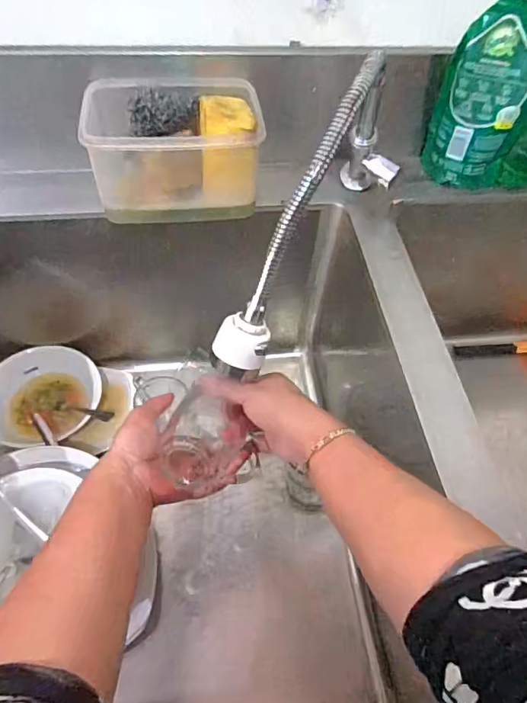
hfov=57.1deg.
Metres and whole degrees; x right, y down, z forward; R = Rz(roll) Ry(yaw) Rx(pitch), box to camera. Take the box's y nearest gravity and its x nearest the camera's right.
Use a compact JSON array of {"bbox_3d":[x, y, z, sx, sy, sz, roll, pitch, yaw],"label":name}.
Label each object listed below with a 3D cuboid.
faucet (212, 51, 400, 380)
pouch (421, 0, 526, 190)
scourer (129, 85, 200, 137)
[{"bbox_3d":[0.055,-0.136,0.433,0.058,0.188,0.288,27,57,14],"label":"faucet"},{"bbox_3d":[0.240,-0.268,0.521,0.099,0.178,0.042,21,56,10],"label":"pouch"},{"bbox_3d":[-0.100,-0.239,0.495,0.067,0.028,0.048,8,92,-7],"label":"scourer"}]

